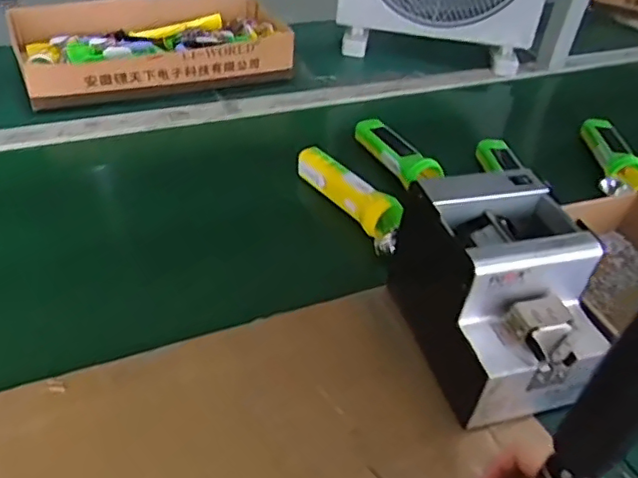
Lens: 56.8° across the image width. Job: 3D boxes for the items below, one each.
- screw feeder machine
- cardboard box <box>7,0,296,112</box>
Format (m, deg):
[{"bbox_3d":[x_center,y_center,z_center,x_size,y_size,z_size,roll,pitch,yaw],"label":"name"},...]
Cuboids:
[{"bbox_3d":[0.165,0.050,0.548,0.125,0.154,0.186,-7,43,-16],"label":"screw feeder machine"},{"bbox_3d":[-0.278,-0.338,0.995,0.405,0.073,0.286,-12,45,-21],"label":"cardboard box"}]

